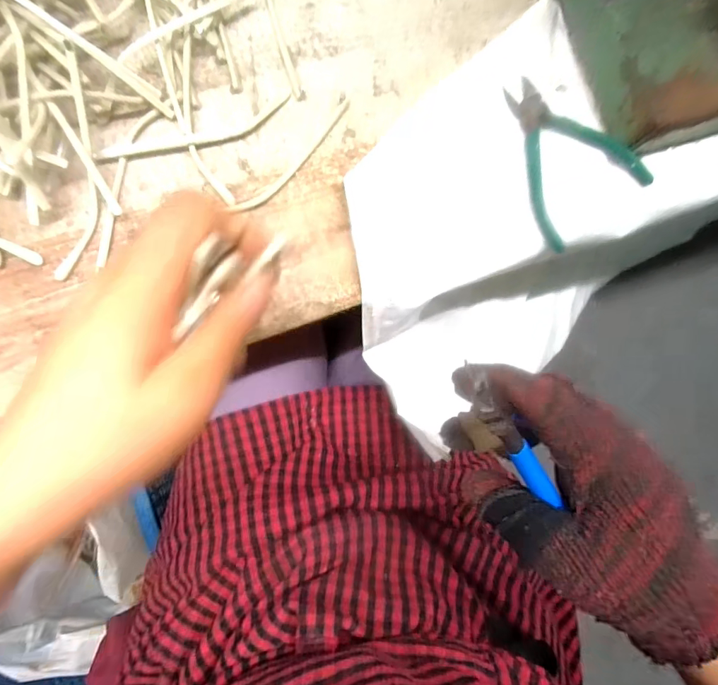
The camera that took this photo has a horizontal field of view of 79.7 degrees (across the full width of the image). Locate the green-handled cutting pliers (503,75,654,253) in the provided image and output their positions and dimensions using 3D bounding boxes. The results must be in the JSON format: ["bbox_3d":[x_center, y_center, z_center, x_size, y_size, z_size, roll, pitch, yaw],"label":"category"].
[{"bbox_3d":[0.165,-0.136,0.317,0.093,0.017,0.123,-13,87,-8],"label":"green-handled cutting pliers"}]

